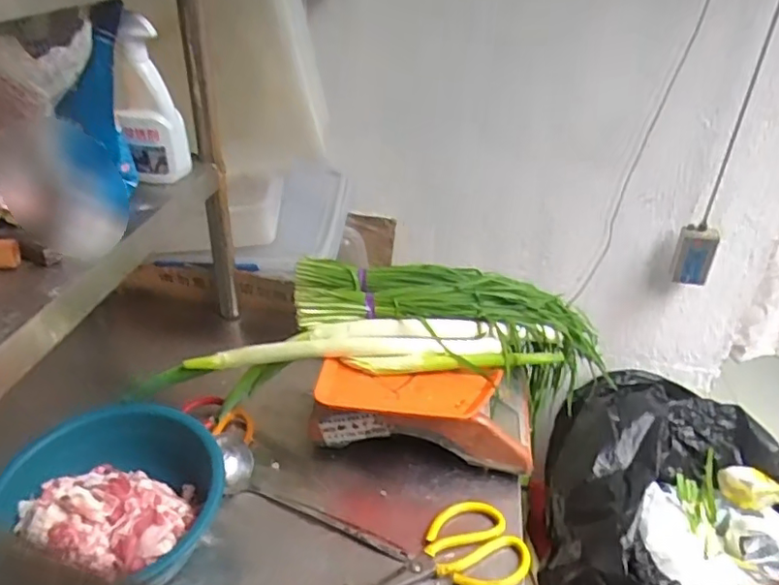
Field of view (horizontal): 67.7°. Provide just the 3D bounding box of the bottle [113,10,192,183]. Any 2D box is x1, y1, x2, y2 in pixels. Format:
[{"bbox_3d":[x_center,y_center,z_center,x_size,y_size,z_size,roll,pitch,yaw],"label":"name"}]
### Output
[{"bbox_3d":[-0.303,-0.240,0.729,0.077,0.200,0.053,-10,35,-17],"label":"bottle"}]

